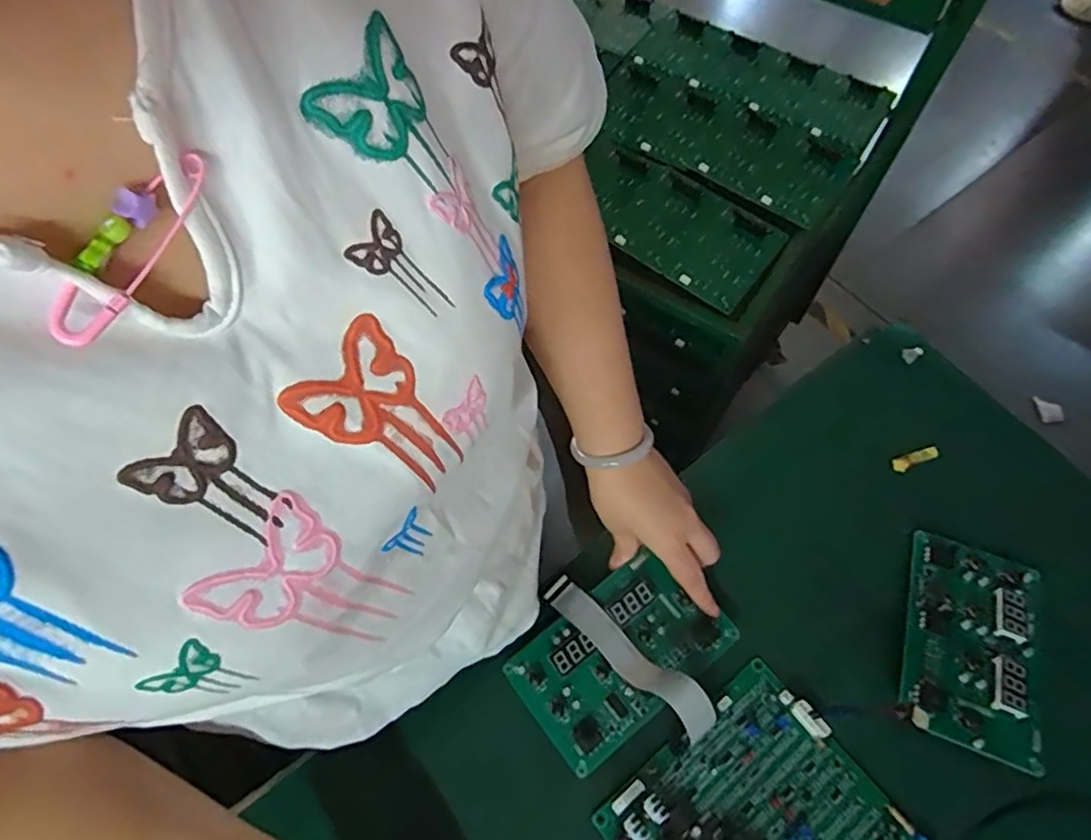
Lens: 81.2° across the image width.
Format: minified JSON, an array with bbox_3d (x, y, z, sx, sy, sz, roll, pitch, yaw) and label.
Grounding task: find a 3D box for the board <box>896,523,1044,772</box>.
[{"bbox_3d":[0.337,0.172,0.502,0.091,0.027,0.162,20,64,9],"label":"board"}]

